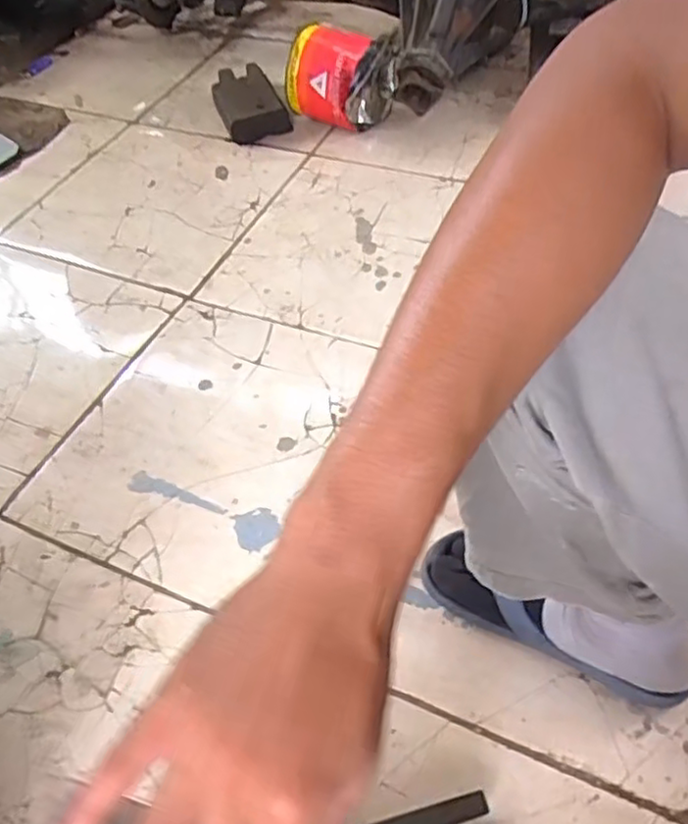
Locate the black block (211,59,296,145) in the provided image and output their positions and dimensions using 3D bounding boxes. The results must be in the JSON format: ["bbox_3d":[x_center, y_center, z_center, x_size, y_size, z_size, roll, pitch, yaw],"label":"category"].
[{"bbox_3d":[-0.185,-0.590,1.303,0.115,0.058,0.202,-21,53,-12],"label":"black block"}]

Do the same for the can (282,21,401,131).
[{"bbox_3d":[-0.009,-0.601,1.239,0.157,0.152,0.151,26,58,23],"label":"can"}]

